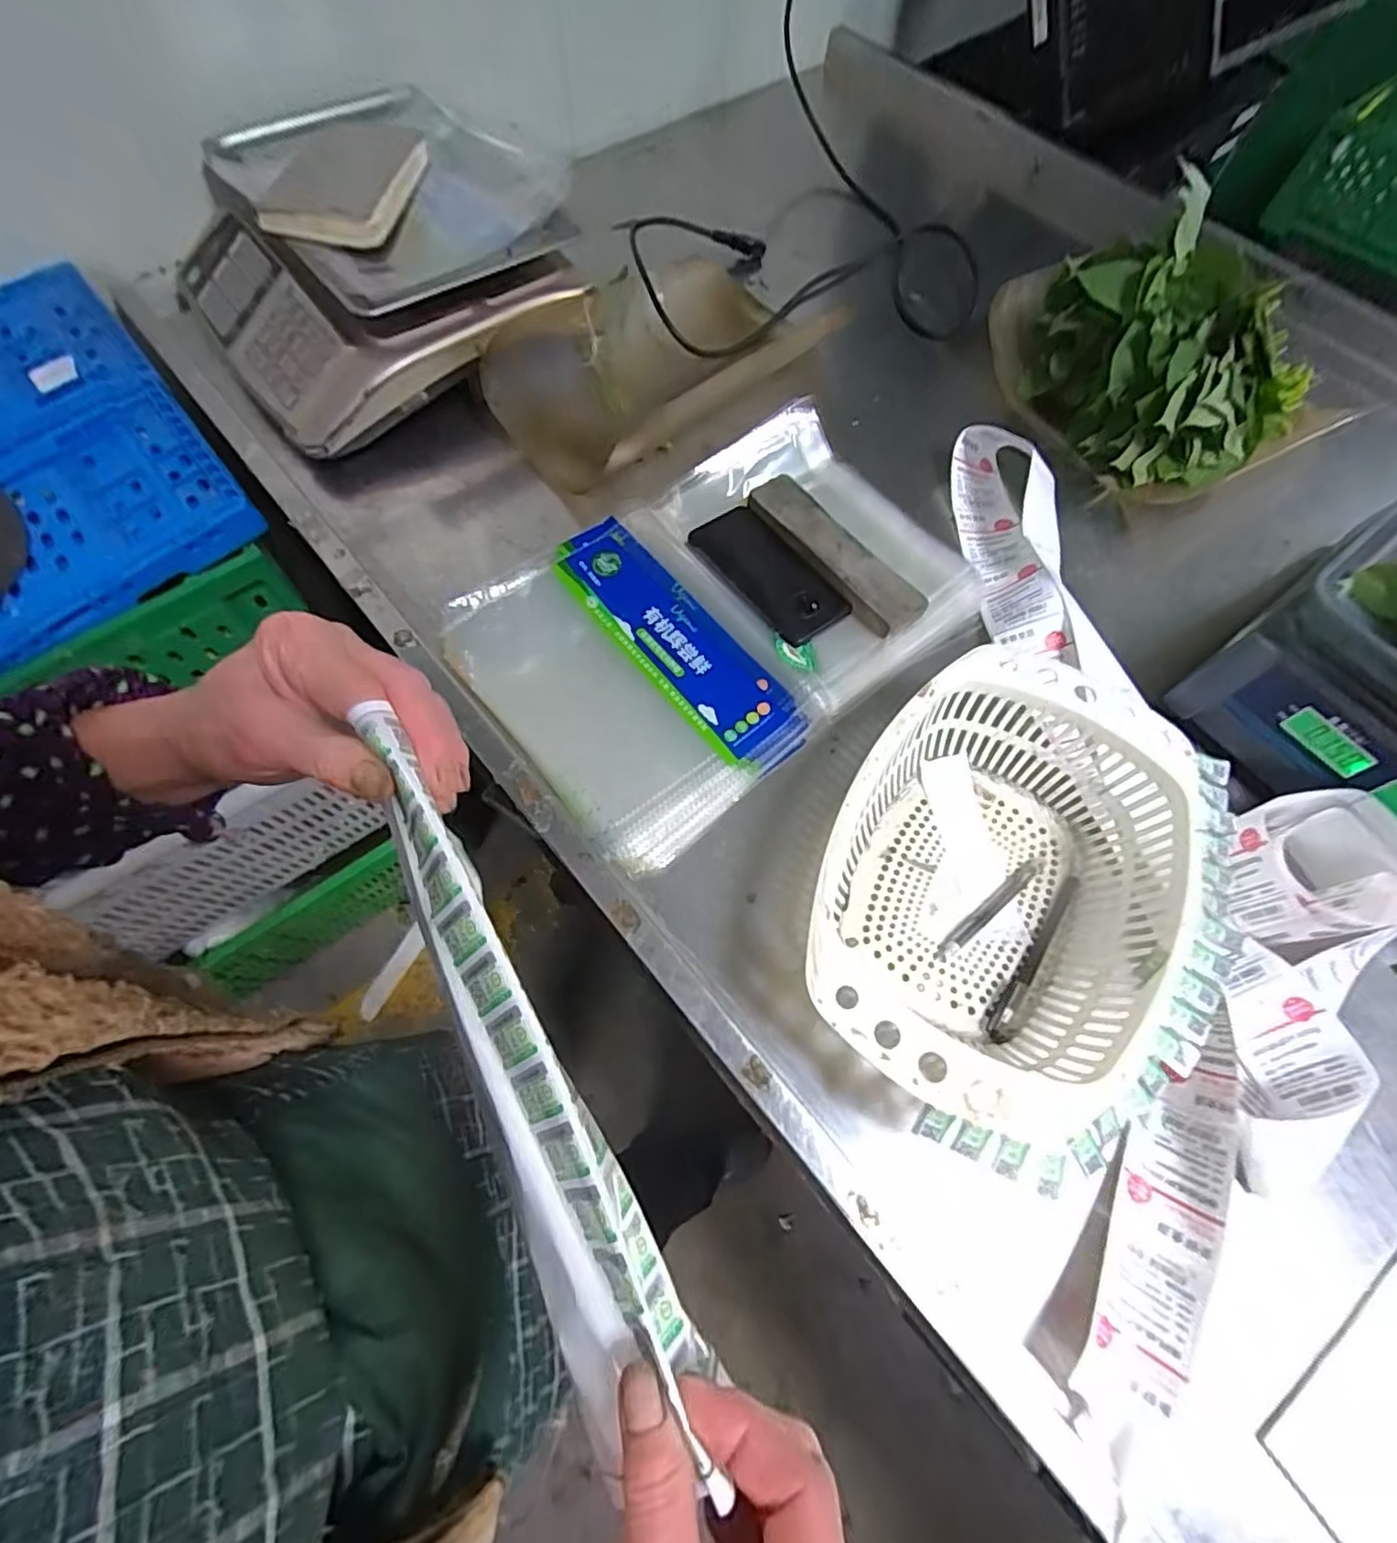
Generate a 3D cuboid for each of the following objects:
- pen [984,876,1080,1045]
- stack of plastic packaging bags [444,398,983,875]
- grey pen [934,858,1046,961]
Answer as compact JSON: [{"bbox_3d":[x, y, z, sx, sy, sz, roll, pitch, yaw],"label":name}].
[{"bbox_3d":[0.243,0.133,0.465,0.017,0.009,0.141,36,71,12],"label":"pen"},{"bbox_3d":[0.023,-0.146,0.573,0.427,0.023,0.280,-38,74,-16],"label":"stack of plastic packaging bags"},{"bbox_3d":[0.219,0.100,0.479,0.119,0.010,0.014,-35,73,-15],"label":"grey pen"}]

